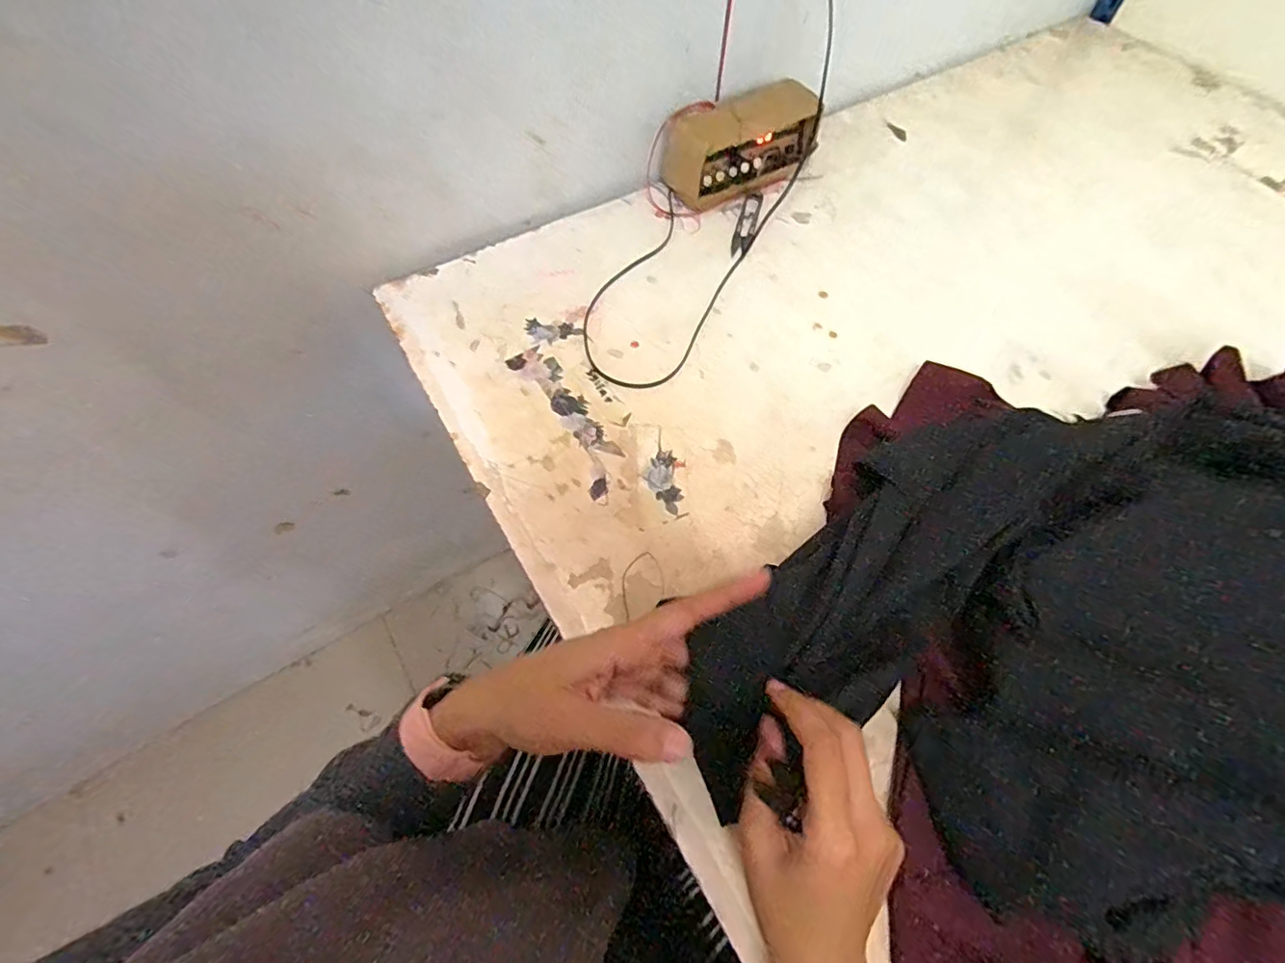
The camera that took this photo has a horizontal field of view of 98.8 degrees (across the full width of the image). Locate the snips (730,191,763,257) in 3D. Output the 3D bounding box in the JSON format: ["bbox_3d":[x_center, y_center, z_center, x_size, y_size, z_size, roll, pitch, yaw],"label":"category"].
[{"bbox_3d":[0.125,-0.310,0.659,0.024,0.005,0.106,13,64,7],"label":"snips"}]

